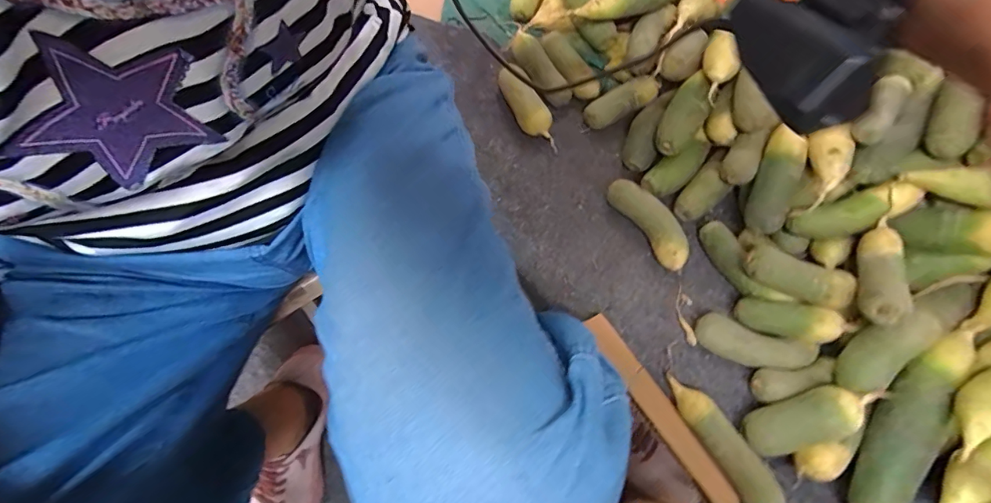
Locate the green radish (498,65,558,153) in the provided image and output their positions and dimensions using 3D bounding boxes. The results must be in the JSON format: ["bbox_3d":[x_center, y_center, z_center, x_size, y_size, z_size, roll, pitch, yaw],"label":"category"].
[{"bbox_3d":[0.053,-0.237,0.767,0.046,0.045,0.163,-23,69,-8],"label":"green radish"}]

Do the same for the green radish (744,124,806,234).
[{"bbox_3d":[0.389,-0.096,0.645,0.045,0.046,0.139,8,106,4],"label":"green radish"}]

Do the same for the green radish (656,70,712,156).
[{"bbox_3d":[0.286,-0.208,0.691,0.059,0.045,0.133,28,84,11],"label":"green radish"}]

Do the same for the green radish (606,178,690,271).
[{"bbox_3d":[0.230,-0.043,0.687,0.052,0.046,0.152,-31,70,-11],"label":"green radish"}]

